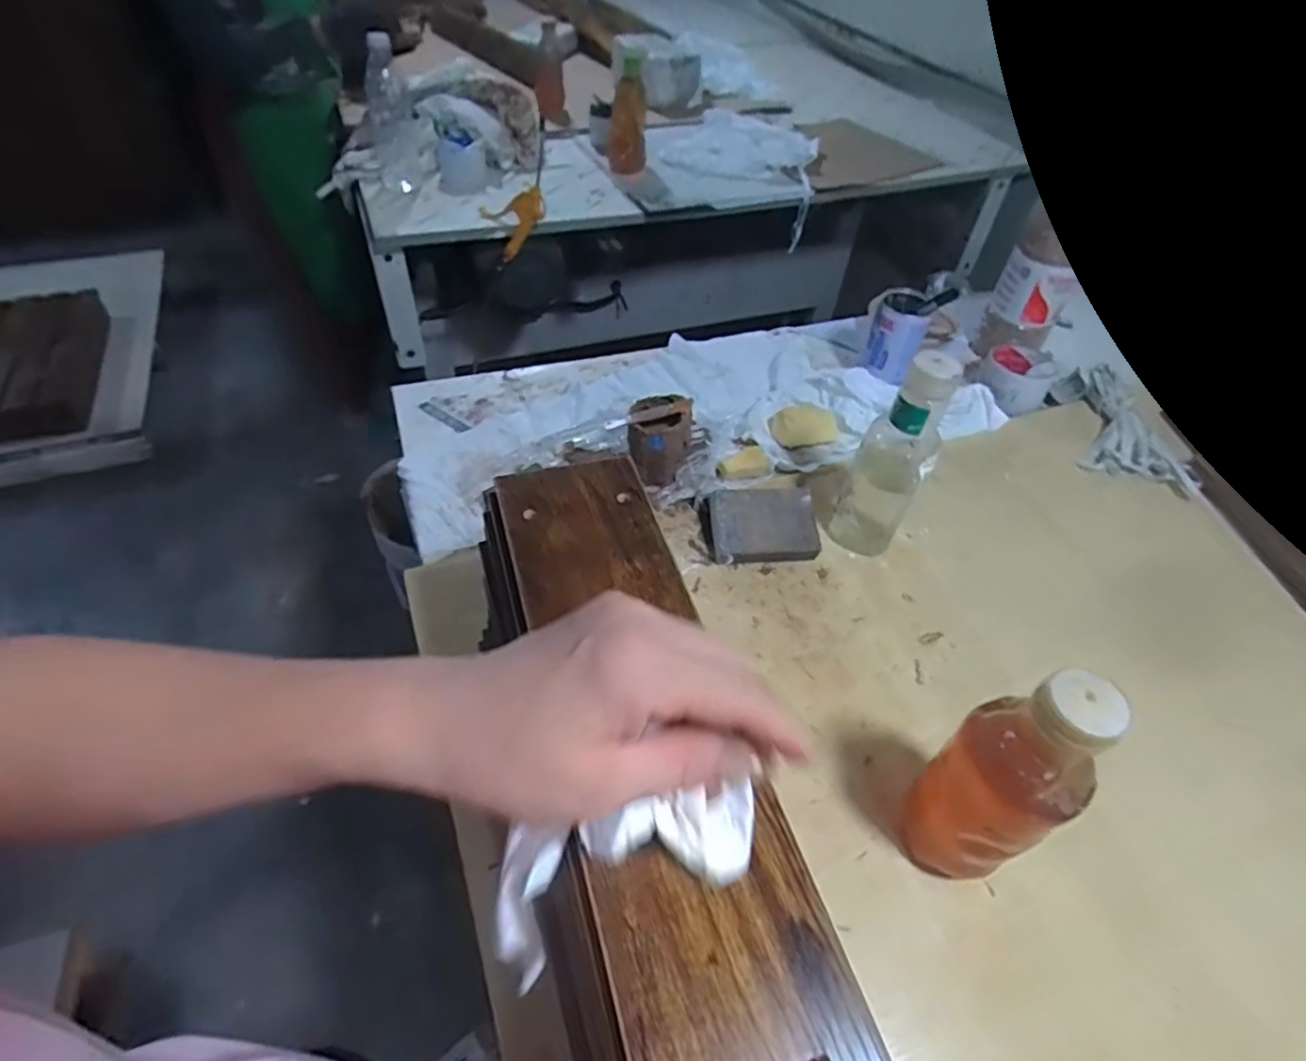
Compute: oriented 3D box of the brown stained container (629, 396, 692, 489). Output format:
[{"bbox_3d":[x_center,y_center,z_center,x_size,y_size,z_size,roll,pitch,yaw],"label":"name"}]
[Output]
[{"bbox_3d":[0.006,-0.099,0.700,0.065,0.074,0.073,5,48,0],"label":"brown stained container"}]

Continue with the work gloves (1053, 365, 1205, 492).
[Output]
[{"bbox_3d":[0.557,-0.128,0.790,0.115,0.034,0.189,9,48,4],"label":"work gloves"}]

